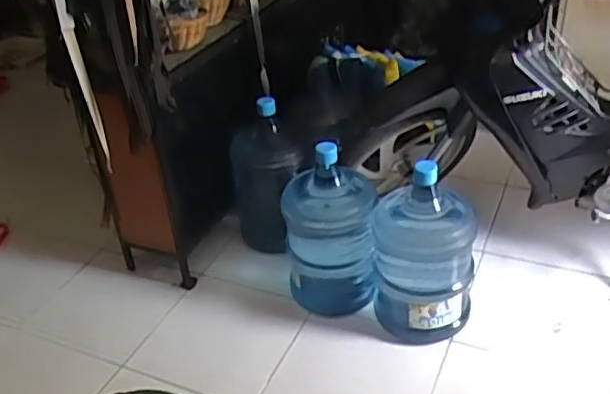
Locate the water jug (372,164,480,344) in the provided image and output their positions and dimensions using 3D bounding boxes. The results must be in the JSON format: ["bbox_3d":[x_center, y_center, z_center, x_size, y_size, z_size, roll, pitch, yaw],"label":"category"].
[{"bbox_3d":[0.308,0.134,1.661,0.260,0.487,0.238,2,35,11],"label":"water jug"}]

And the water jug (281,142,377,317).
[{"bbox_3d":[0.068,0.077,1.760,0.239,0.474,0.229,-6,34,-1],"label":"water jug"}]

